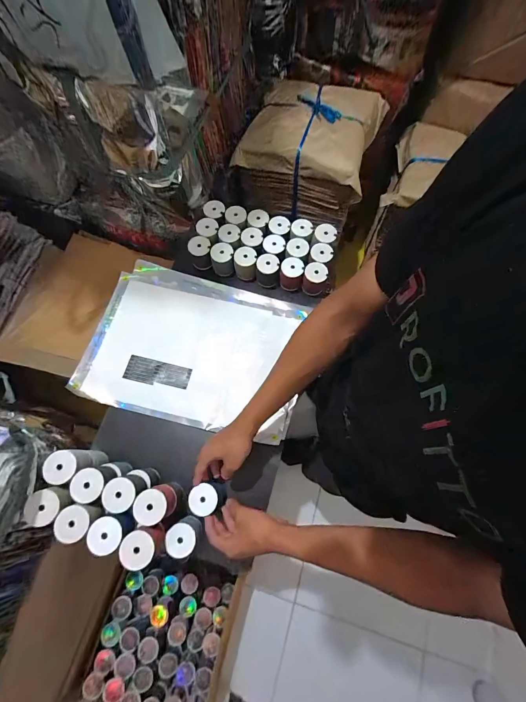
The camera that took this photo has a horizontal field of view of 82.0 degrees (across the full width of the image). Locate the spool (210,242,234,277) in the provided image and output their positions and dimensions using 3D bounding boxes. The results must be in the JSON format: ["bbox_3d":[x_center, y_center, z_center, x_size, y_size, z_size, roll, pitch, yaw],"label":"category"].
[{"bbox_3d":[-0.101,-0.229,0.762,0.056,0.061,0.056,-5,72,-1],"label":"spool"}]

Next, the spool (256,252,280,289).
[{"bbox_3d":[0.013,-0.199,0.755,0.056,0.063,0.055,0,72,0],"label":"spool"}]

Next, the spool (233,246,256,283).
[{"bbox_3d":[-0.043,-0.217,0.754,0.055,0.071,0.057,0,72,0],"label":"spool"}]

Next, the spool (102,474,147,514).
[{"bbox_3d":[-0.243,0.250,0.536,0.053,0.062,0.052,0,72,0],"label":"spool"}]

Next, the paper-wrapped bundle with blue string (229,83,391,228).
[{"bbox_3d":[0.156,-0.661,1.000,0.373,0.220,0.386,16,73,6],"label":"paper-wrapped bundle with blue string"}]

